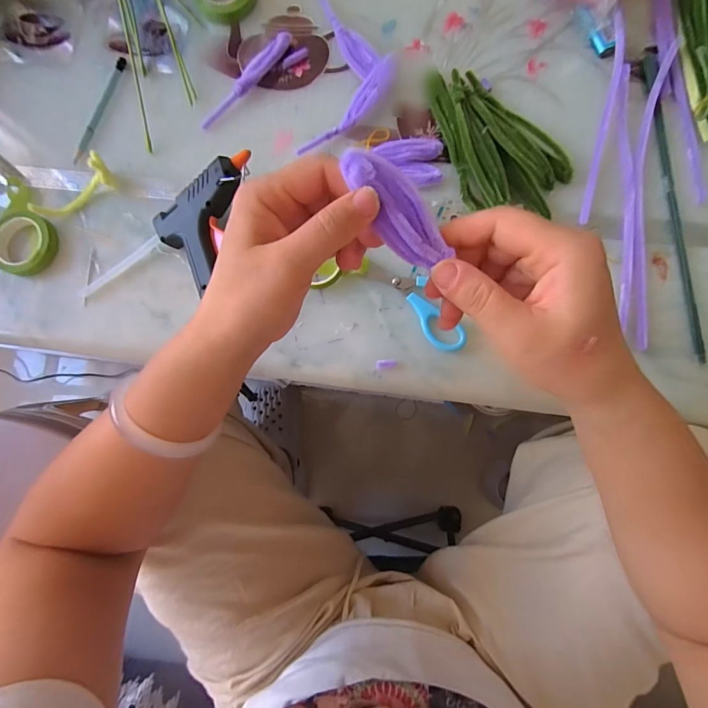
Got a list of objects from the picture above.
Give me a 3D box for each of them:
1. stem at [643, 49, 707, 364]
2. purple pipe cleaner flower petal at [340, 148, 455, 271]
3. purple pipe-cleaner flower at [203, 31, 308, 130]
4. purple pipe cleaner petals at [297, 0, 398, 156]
[{"bbox_3d":[0.290,-0.144,0.329,0.014,0.004,0.301,-2,82,4],"label":"stem"},{"bbox_3d":[0.021,-0.073,0.184,0.024,0.009,0.068,-42,108,-3],"label":"purple pipe cleaner flower petal"},{"bbox_3d":[-0.110,-0.284,0.376,0.129,0.014,0.034,-38,81,-2],"label":"purple pipe-cleaner flower"},{"bbox_3d":[-0.002,-0.278,0.366,0.085,0.014,0.163,9,82,5],"label":"purple pipe cleaner petals"}]

